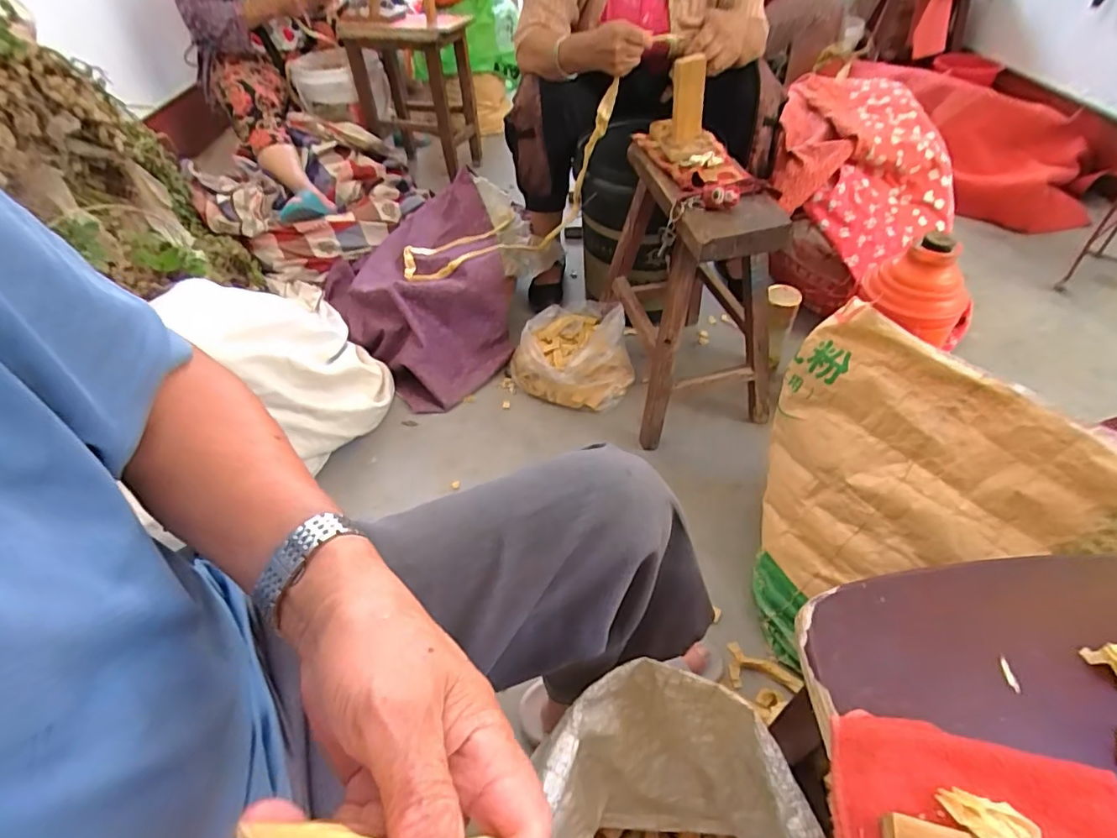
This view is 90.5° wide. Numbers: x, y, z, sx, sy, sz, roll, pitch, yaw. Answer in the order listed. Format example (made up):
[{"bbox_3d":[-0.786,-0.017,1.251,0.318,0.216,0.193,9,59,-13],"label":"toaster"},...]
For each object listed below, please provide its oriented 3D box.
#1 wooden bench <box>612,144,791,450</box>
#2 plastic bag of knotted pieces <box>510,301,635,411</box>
[{"bbox_3d":[0.243,-0.240,1.014,0.247,0.392,0.355,-8,46,-5],"label":"wooden bench"},{"bbox_3d":[0.042,-0.145,1.158,0.242,0.121,0.227,22,51,22],"label":"plastic bag of knotted pieces"}]

